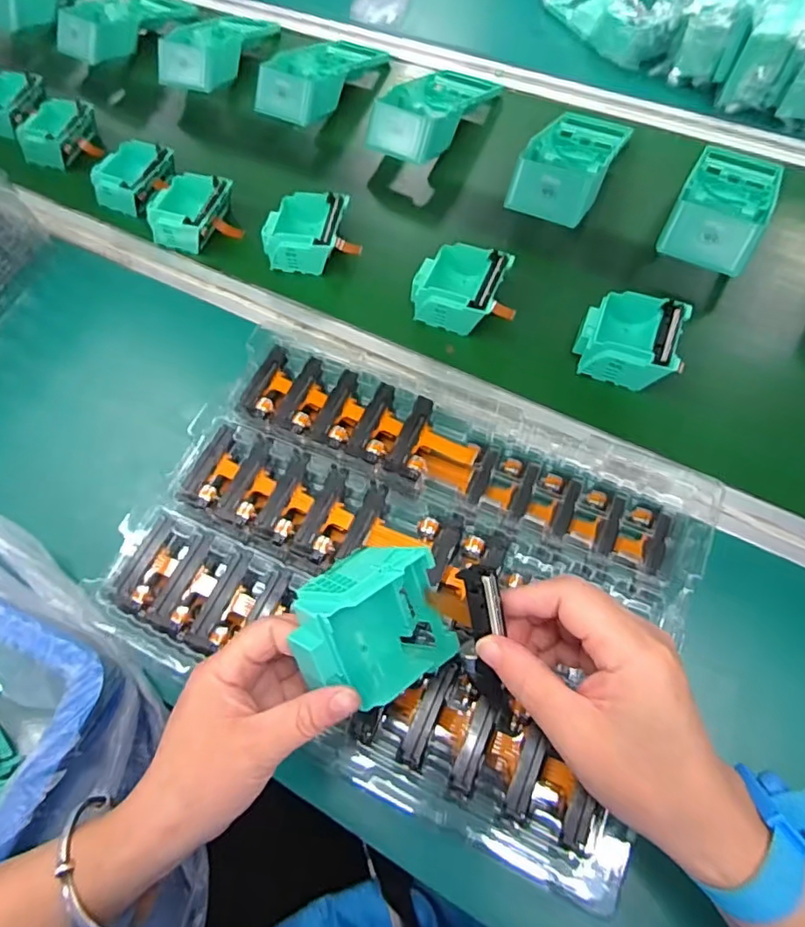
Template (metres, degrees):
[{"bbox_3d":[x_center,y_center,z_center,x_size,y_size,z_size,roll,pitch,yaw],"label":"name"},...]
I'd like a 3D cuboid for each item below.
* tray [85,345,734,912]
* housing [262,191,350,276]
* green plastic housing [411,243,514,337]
[{"bbox_3d":[0.001,0.070,0.411,0.364,0.050,0.273,23,67,14],"label":"tray"},{"bbox_3d":[-0.096,-0.232,0.576,0.085,0.044,0.075,8,64,8],"label":"housing"},{"bbox_3d":[0.055,-0.159,0.532,0.085,0.051,0.076,21,66,14],"label":"green plastic housing"}]

